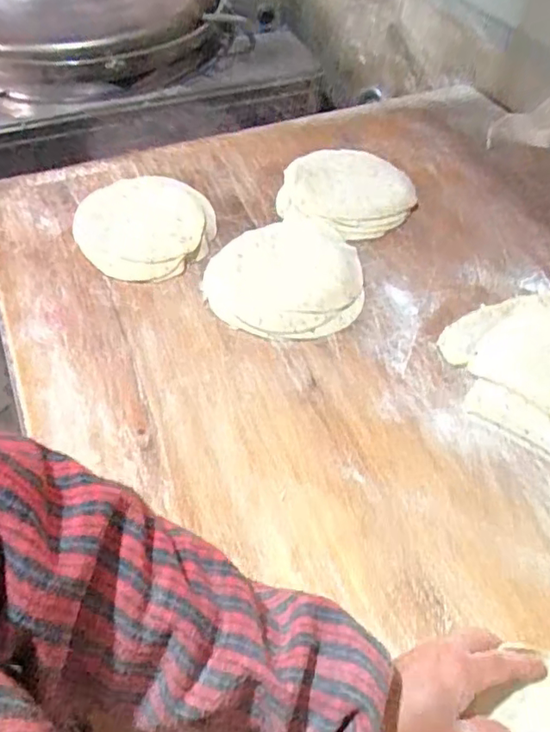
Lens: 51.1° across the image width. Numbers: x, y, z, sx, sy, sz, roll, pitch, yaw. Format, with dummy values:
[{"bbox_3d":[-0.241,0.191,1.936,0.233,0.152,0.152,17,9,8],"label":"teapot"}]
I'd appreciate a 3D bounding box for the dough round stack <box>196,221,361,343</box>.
[{"bbox_3d":[0.007,-0.104,0.639,0.167,0.025,0.175,0,52,0],"label":"dough round stack"}]

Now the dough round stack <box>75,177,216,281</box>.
[{"bbox_3d":[-0.161,-0.180,0.696,0.173,0.032,0.161,-1,56,1],"label":"dough round stack"}]

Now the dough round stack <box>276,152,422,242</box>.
[{"bbox_3d":[0.095,-0.229,0.750,0.169,0.026,0.147,24,56,17],"label":"dough round stack"}]

